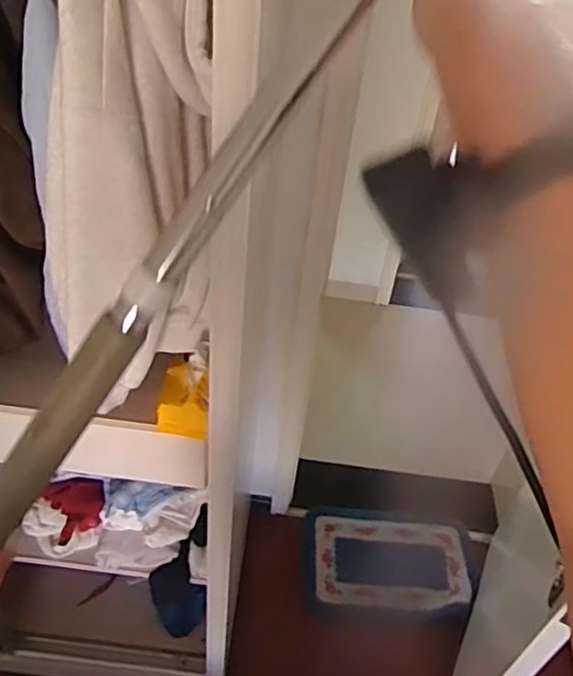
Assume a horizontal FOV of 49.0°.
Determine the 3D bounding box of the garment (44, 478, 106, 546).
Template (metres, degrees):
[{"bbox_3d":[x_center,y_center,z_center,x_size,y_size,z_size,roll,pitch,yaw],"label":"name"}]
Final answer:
[{"bbox_3d":[-0.567,0.450,1.697,0.165,0.156,0.135,-10,44,-18],"label":"garment"}]

